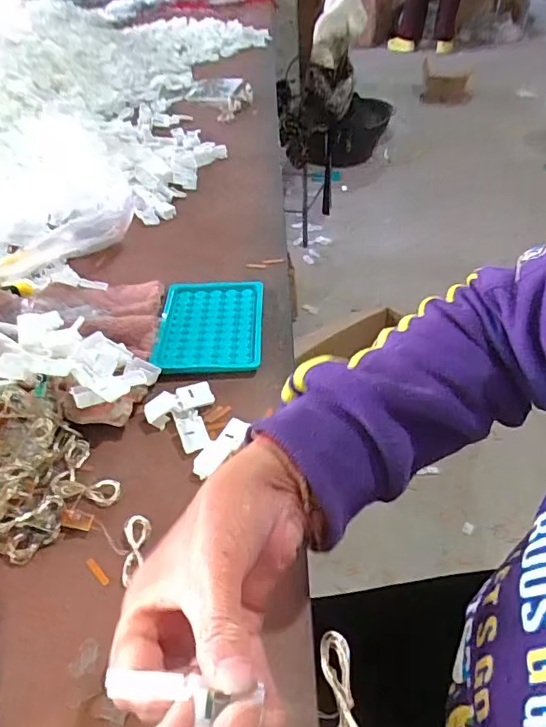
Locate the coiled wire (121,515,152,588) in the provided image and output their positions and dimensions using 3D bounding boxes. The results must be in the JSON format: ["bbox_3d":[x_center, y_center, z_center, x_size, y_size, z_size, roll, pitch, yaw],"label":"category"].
[{"bbox_3d":[-0.086,0.116,0.335,0.017,0.006,0.043,-8,43,-4],"label":"coiled wire"}]

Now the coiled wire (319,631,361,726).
[{"bbox_3d":[0.025,0.128,0.199,0.012,0.014,0.047,-2,55,-8],"label":"coiled wire"}]

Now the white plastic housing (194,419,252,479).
[{"bbox_3d":[-0.038,0.061,0.390,0.018,0.008,0.054,22,49,26],"label":"white plastic housing"}]

